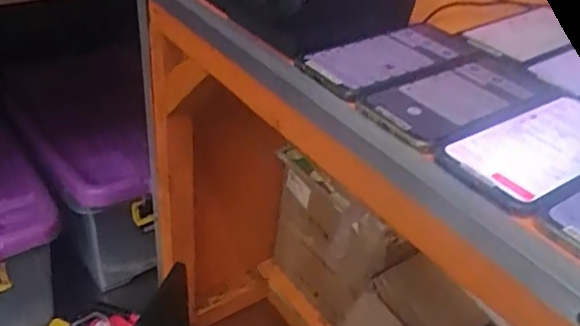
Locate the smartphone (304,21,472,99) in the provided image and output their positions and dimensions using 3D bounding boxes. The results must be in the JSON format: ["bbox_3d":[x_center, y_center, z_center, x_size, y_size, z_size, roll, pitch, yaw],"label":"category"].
[{"bbox_3d":[0.096,-0.098,0.539,0.171,0.004,0.074,-24,44,-36],"label":"smartphone"}]

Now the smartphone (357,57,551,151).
[{"bbox_3d":[0.142,-0.059,0.489,0.172,0.004,0.081,-20,42,-32],"label":"smartphone"}]

